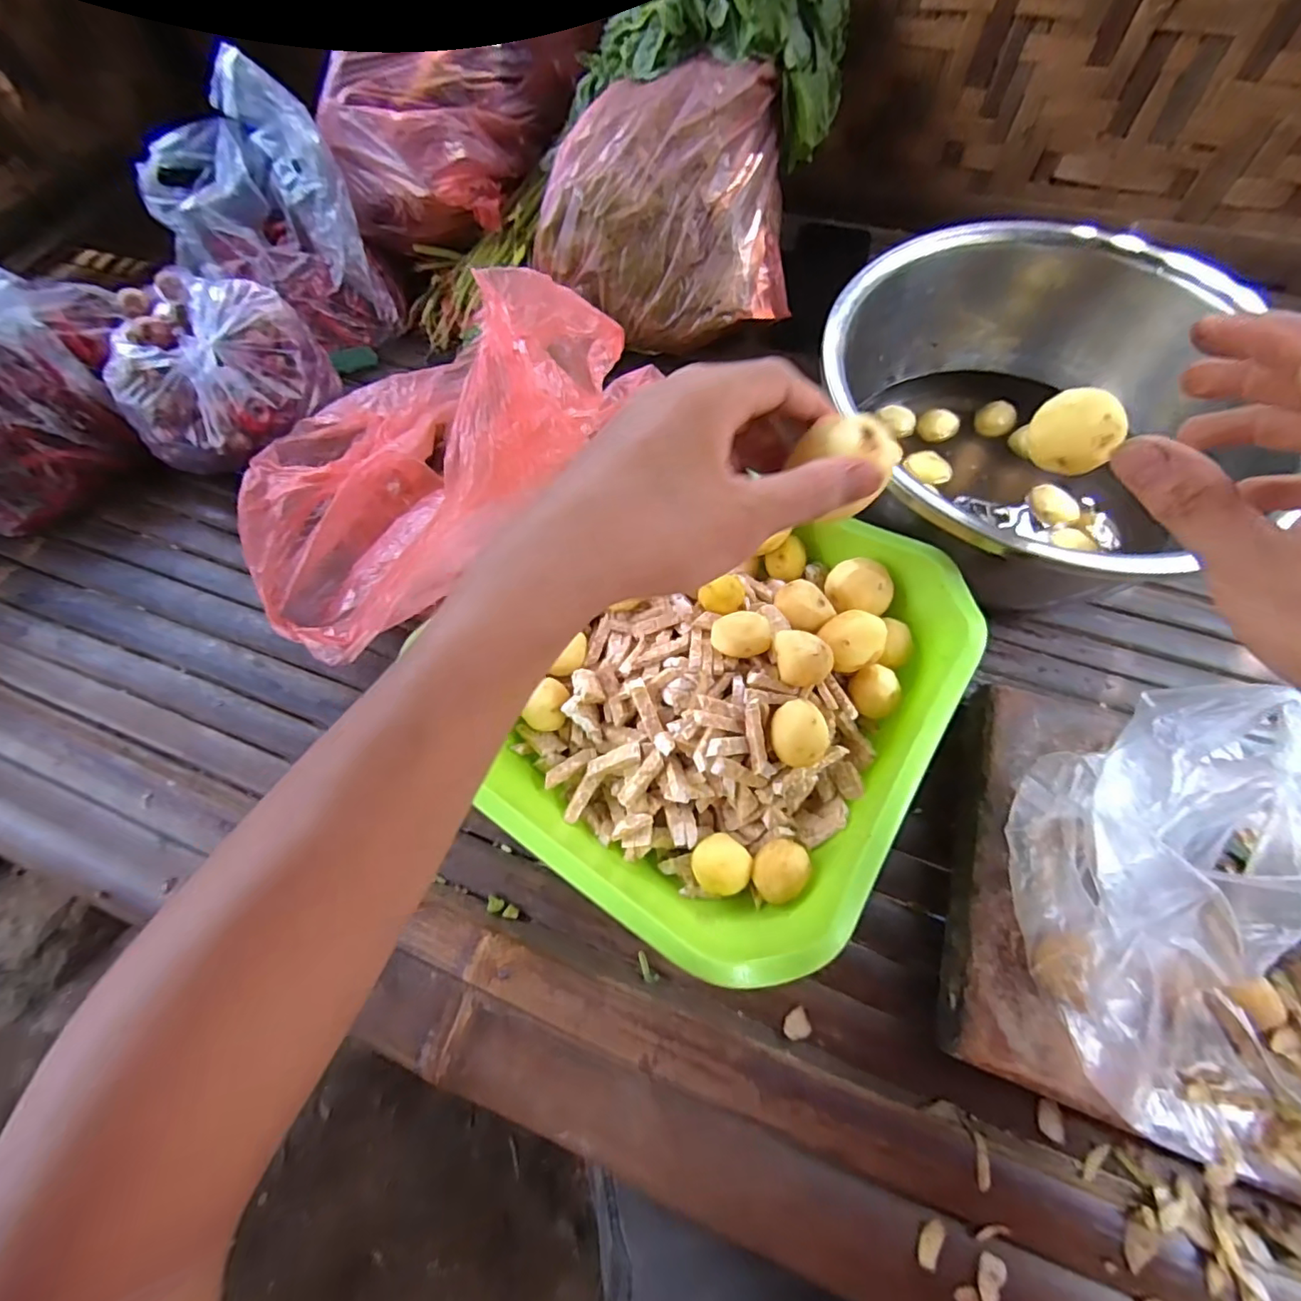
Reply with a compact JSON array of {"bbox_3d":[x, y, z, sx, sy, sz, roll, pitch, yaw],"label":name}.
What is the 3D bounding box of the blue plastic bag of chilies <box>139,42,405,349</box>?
[{"bbox_3d":[-0.360,-0.399,0.536,0.160,0.175,0.153,-34,65,-14],"label":"blue plastic bag of chilies"}]

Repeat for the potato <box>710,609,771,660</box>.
[{"bbox_3d":[0.054,-0.008,0.333,0.033,0.018,0.023,-13,62,-4],"label":"potato"}]

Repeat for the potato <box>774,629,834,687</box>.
[{"bbox_3d":[0.085,0.005,0.322,0.033,0.021,0.024,11,63,9],"label":"potato"}]

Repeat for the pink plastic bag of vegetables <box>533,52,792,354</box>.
[{"bbox_3d":[0.029,-0.386,0.502,0.201,0.140,0.191,27,66,16],"label":"pink plastic bag of vegetables"}]

